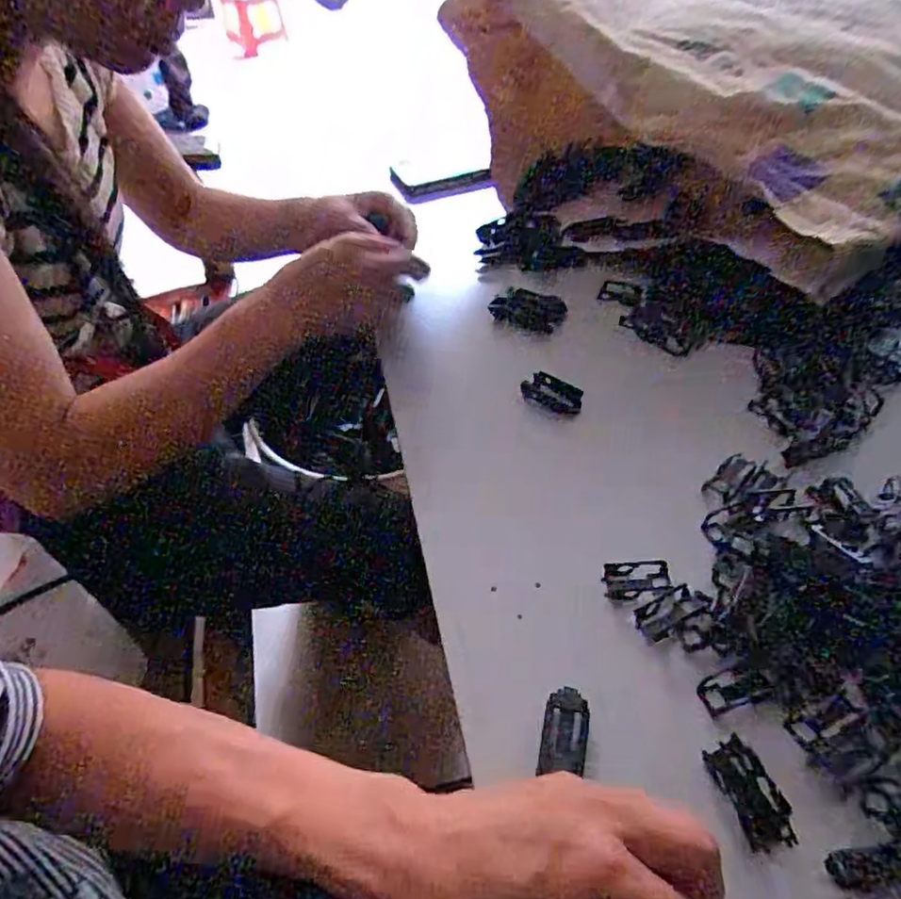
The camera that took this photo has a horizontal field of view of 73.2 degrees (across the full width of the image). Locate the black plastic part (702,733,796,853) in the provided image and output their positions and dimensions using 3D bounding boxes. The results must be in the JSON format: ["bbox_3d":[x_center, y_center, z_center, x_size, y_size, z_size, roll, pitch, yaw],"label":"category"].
[{"bbox_3d":[0.140,0.159,0.283,0.025,0.005,0.046,-13,48,-7],"label":"black plastic part"}]

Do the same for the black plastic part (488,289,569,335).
[{"bbox_3d":[0.072,-0.127,0.560,0.066,0.013,0.044,13,50,16],"label":"black plastic part"}]

